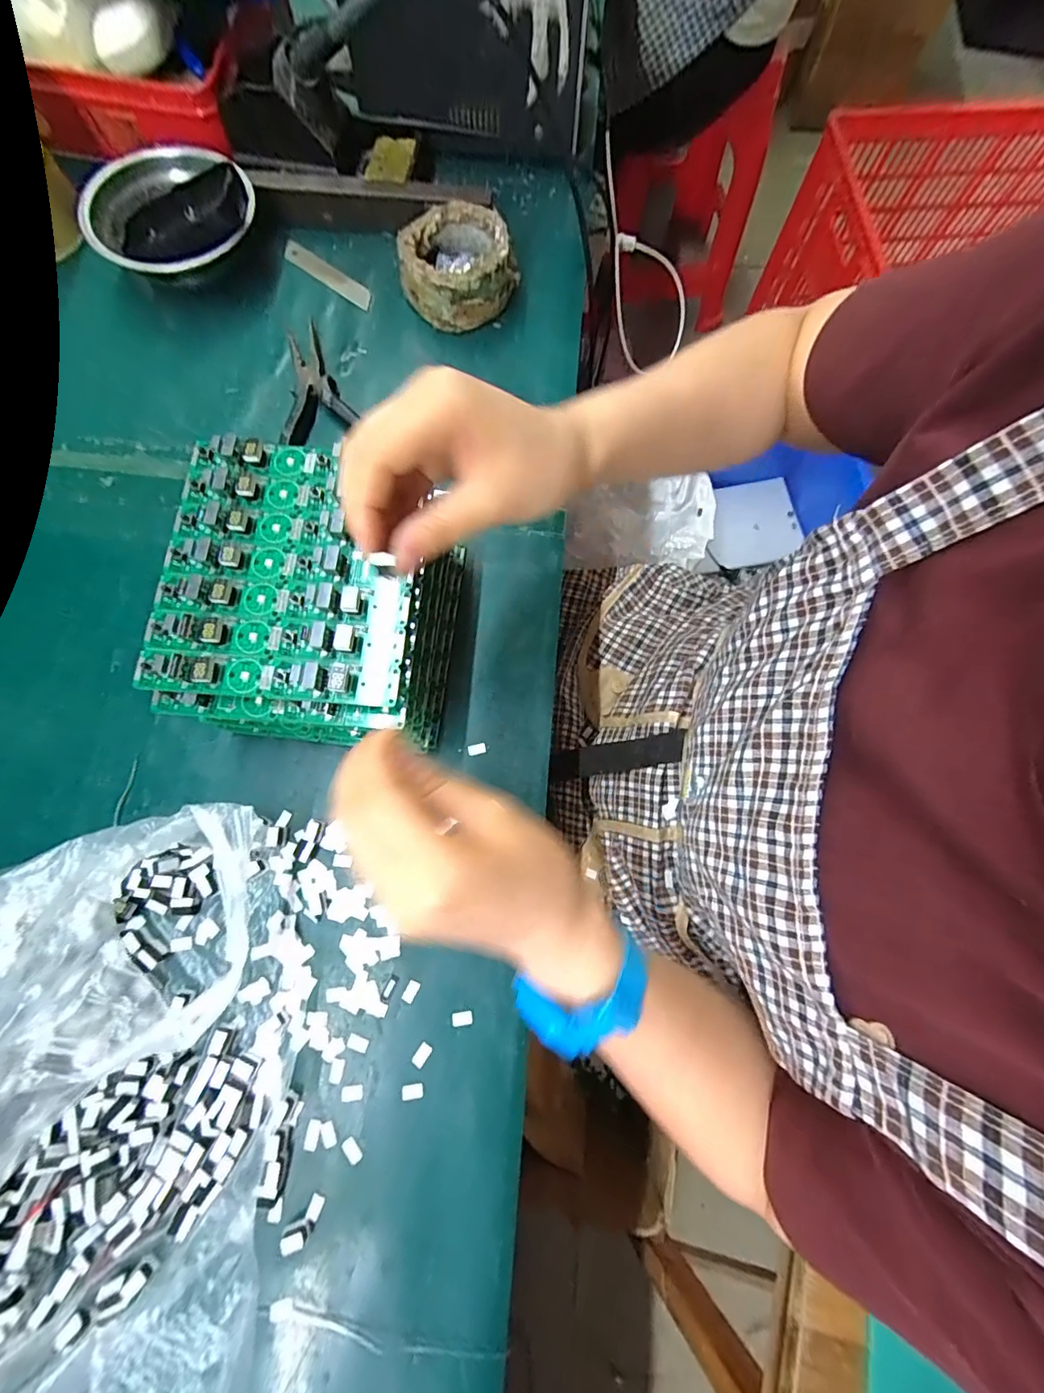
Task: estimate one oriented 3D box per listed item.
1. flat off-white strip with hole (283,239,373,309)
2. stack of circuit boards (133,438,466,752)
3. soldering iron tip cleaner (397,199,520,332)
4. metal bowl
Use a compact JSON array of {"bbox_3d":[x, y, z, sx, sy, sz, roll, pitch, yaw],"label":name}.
[{"bbox_3d":[-0.164,-0.357,0.418,0.097,0.004,0.017,36,88,7],"label":"flat off-white strip with hole"},{"bbox_3d":[-0.121,-0.052,0.301,0.143,0.088,0.158,5,77,2],"label":"stack of circuit boards"},{"bbox_3d":[-0.054,-0.346,0.396,0.083,0.038,0.081,0,76,-2],"label":"soldering iron tip cleaner"},{"bbox_3d":[-0.271,-0.372,0.396,0.123,0.054,0.121,0,76,-2],"label":"metal bowl"}]

